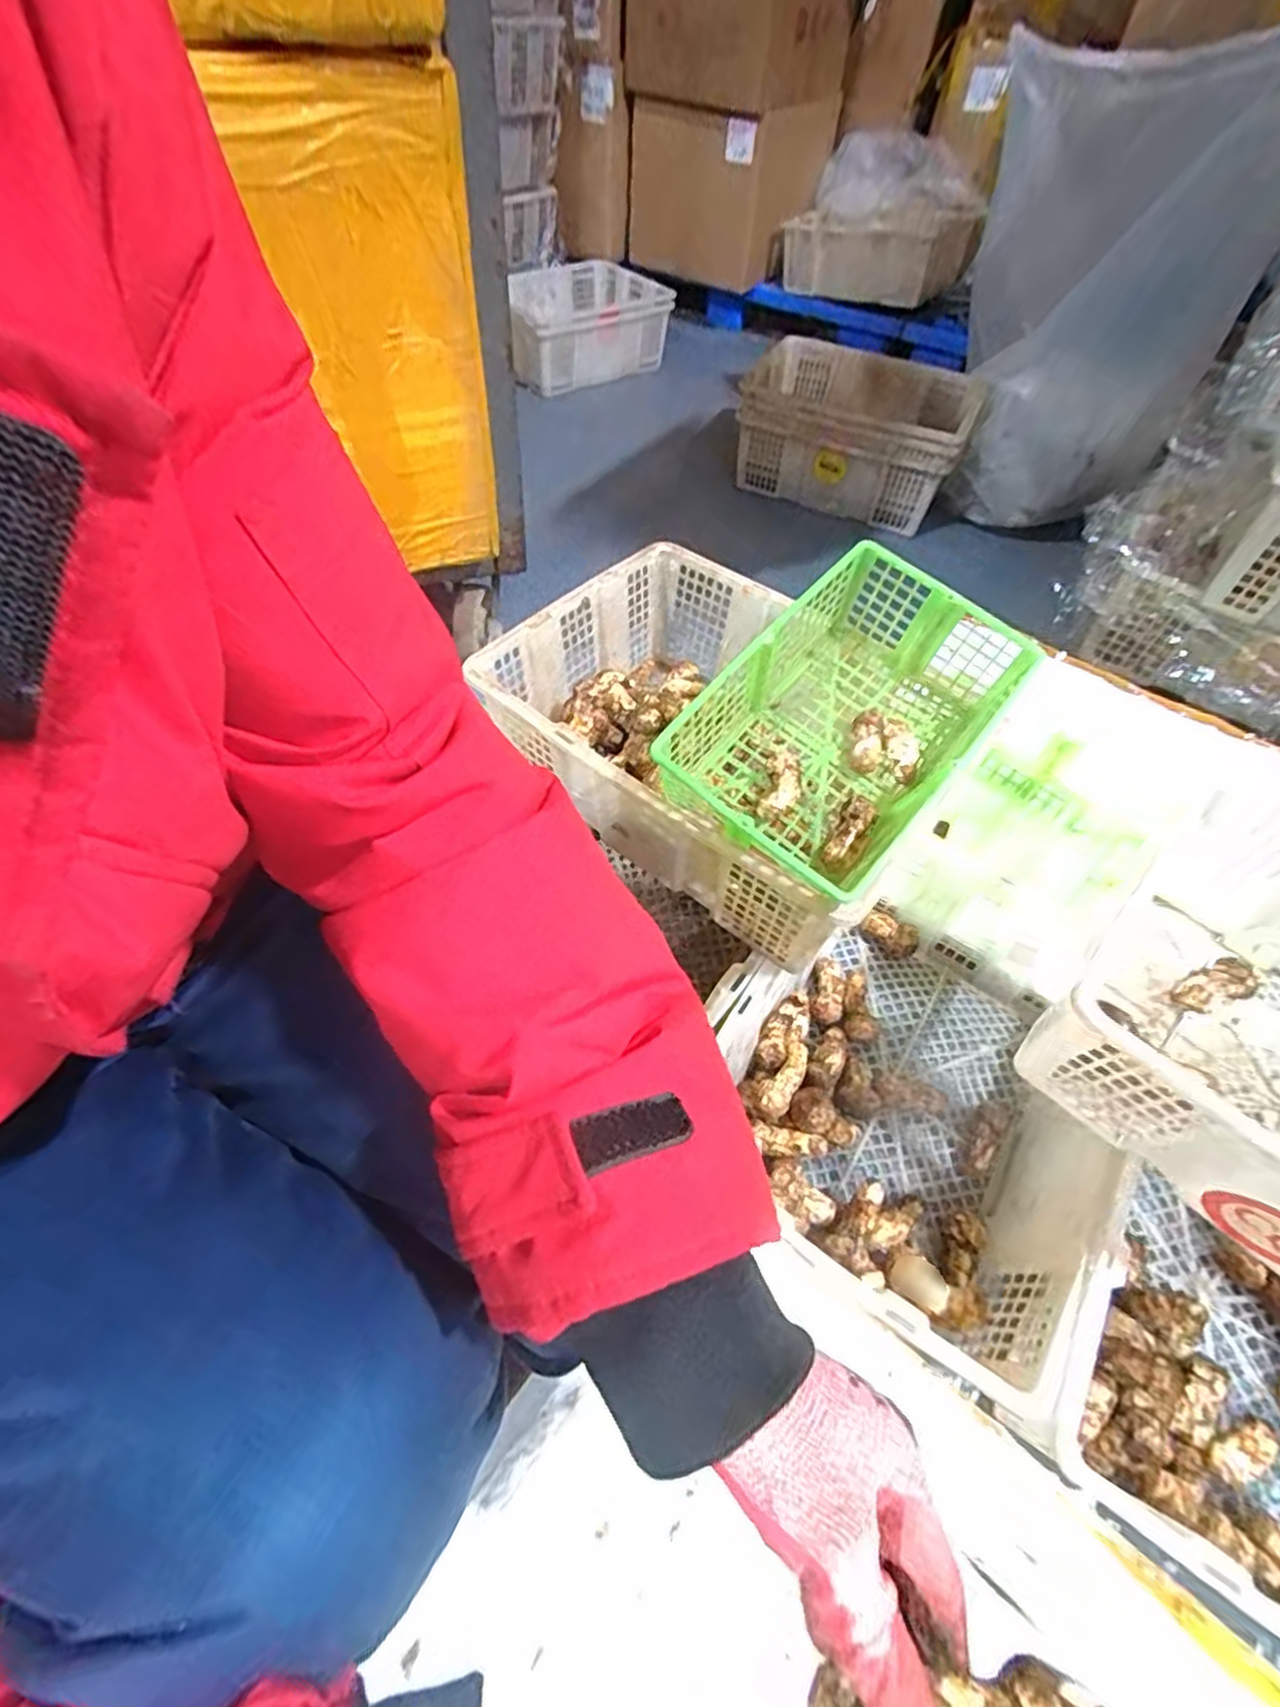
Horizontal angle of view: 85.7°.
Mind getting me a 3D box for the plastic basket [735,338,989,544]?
[{"bbox_3d":[0.492,-0.976,1.614,0.525,0.216,0.419,28,56,16],"label":"plastic basket"}]

